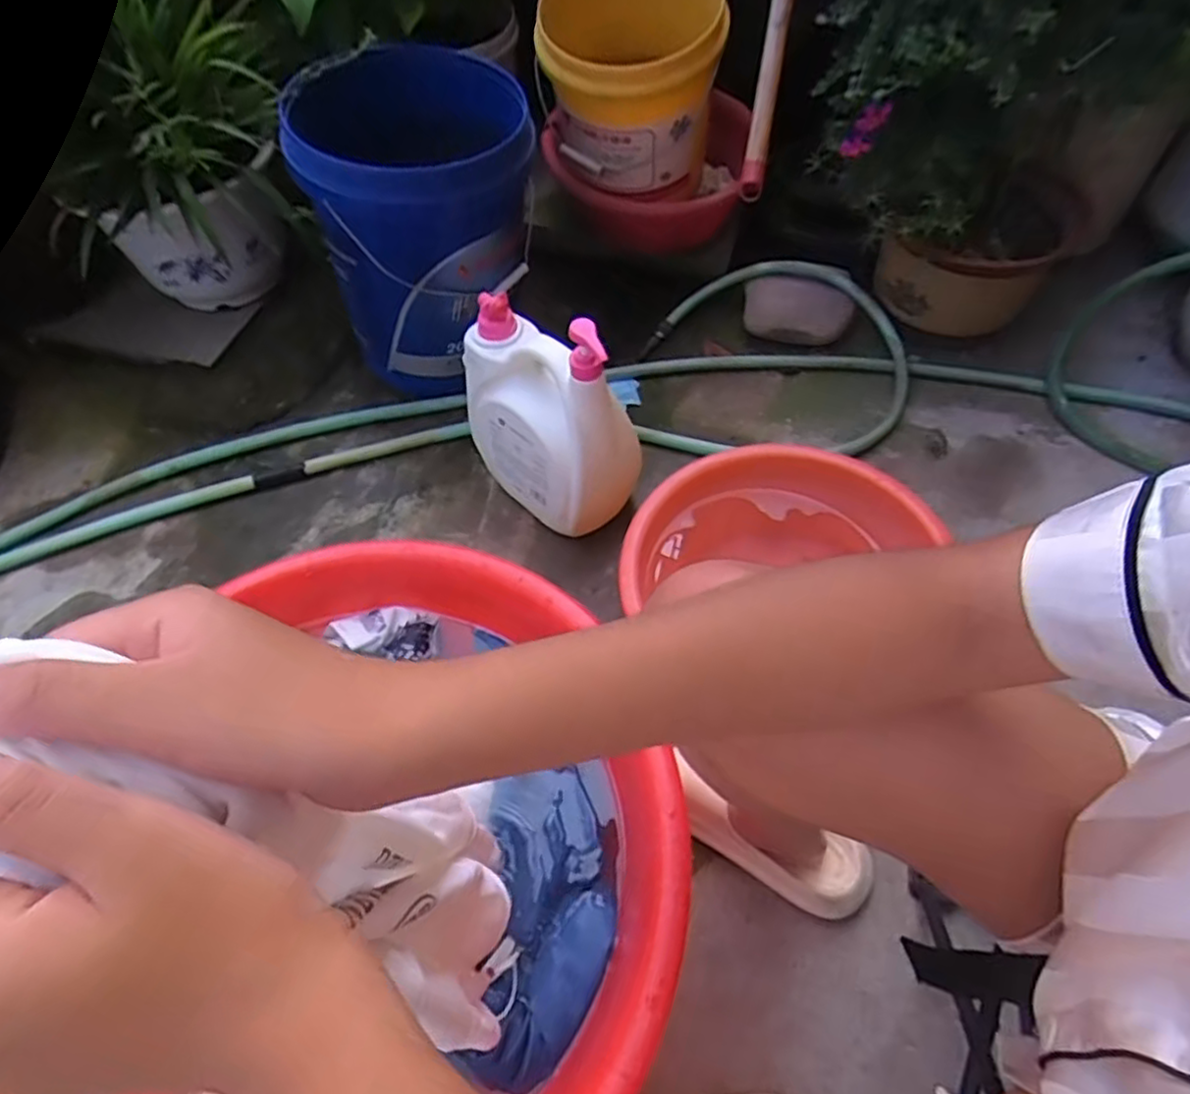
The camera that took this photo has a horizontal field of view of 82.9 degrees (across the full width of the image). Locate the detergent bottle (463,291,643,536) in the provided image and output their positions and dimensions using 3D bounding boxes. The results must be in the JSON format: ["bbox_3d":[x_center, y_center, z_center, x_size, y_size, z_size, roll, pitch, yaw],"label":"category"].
[{"bbox_3d":[-0.062,-0.177,0.849,0.124,0.309,0.216,-33,65,-21],"label":"detergent bottle"}]

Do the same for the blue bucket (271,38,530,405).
[{"bbox_3d":[-0.234,-0.468,0.972,0.294,0.373,0.284,-10,59,-9],"label":"blue bucket"}]

